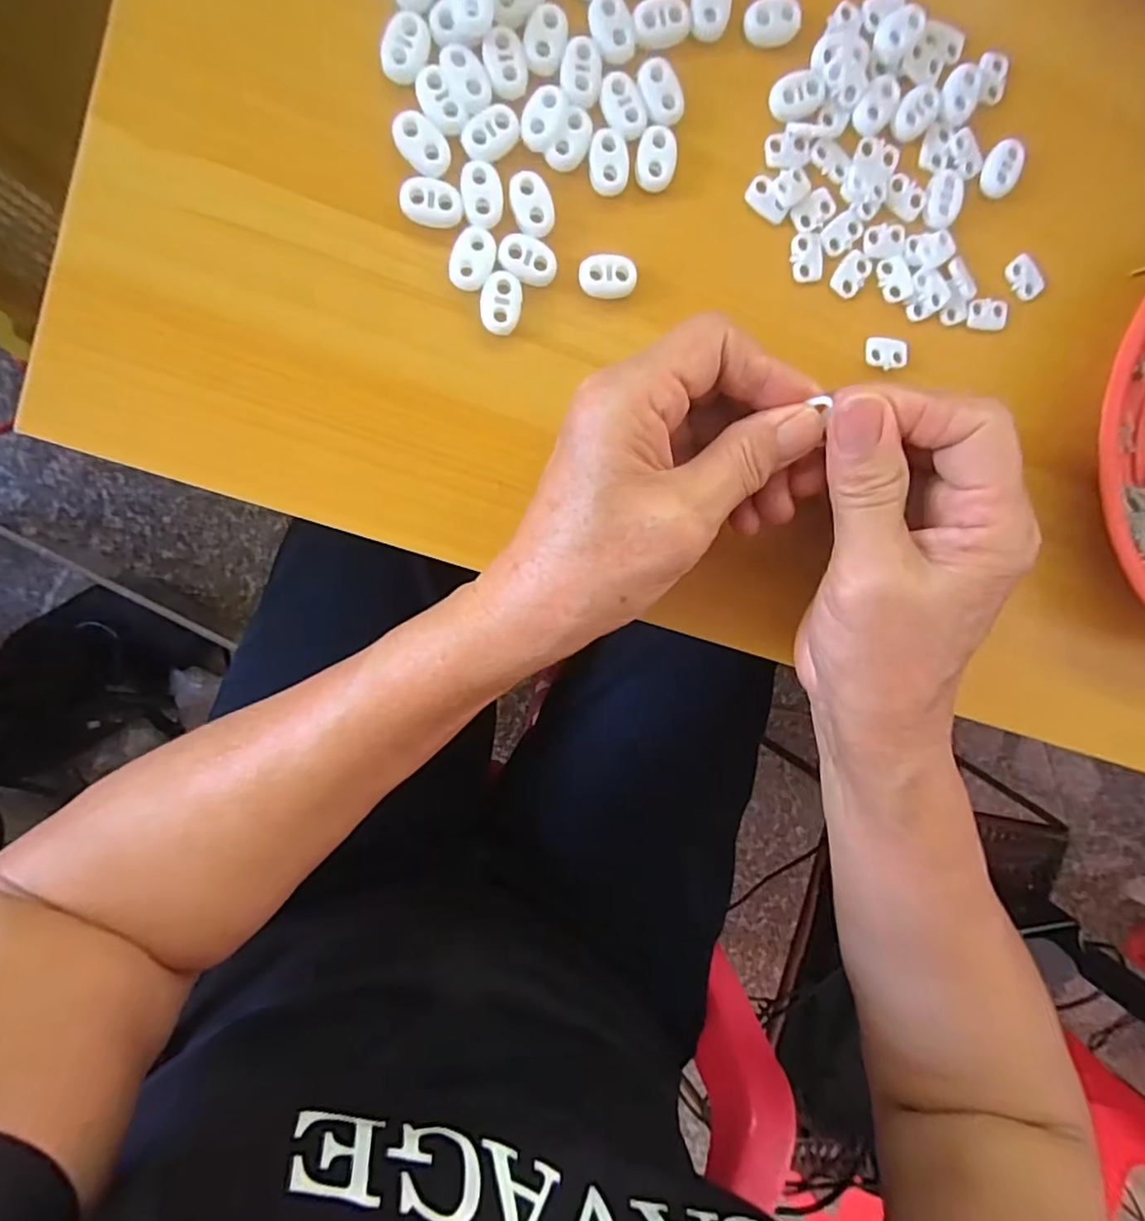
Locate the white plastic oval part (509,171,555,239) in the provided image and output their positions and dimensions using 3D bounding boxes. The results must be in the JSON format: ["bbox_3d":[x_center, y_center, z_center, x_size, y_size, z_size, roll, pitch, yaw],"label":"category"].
[{"bbox_3d":[-0.015,-0.153,0.229,0.015,0.004,0.022,-19,100,-6],"label":"white plastic oval part"}]

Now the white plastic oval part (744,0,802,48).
[{"bbox_3d":[0.077,-0.227,0.236,0.022,0.007,0.014,-16,100,-7],"label":"white plastic oval part"}]

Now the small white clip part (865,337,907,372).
[{"bbox_3d":[0.134,-0.110,0.262,0.018,0.004,0.012,6,96,-10],"label":"small white clip part"}]

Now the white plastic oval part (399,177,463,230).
[{"bbox_3d":[-0.052,-0.151,0.225,0.022,0.004,0.016,6,96,-10],"label":"white plastic oval part"}]

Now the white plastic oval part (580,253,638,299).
[{"bbox_3d":[0.014,-0.131,0.240,0.023,0.006,0.016,-7,98,-8],"label":"white plastic oval part"}]

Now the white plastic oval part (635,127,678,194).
[{"bbox_3d":[0.032,-0.175,0.237,0.015,0.004,0.022,9,96,-10],"label":"white plastic oval part"}]

